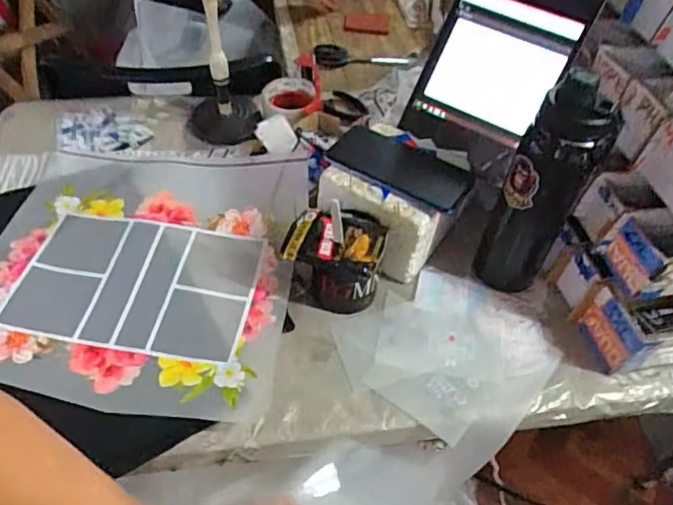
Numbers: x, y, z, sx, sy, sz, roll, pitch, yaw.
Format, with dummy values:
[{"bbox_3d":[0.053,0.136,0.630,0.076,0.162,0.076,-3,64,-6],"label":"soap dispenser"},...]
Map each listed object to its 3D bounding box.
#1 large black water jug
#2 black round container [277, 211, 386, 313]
[{"bbox_3d":[0.223,-0.062,0.610,0.077,0.273,0.062,25,50,16],"label":"large black water jug"},{"bbox_3d":[0.000,0.007,0.639,0.103,0.099,0.089,13,48,6],"label":"black round container"}]

